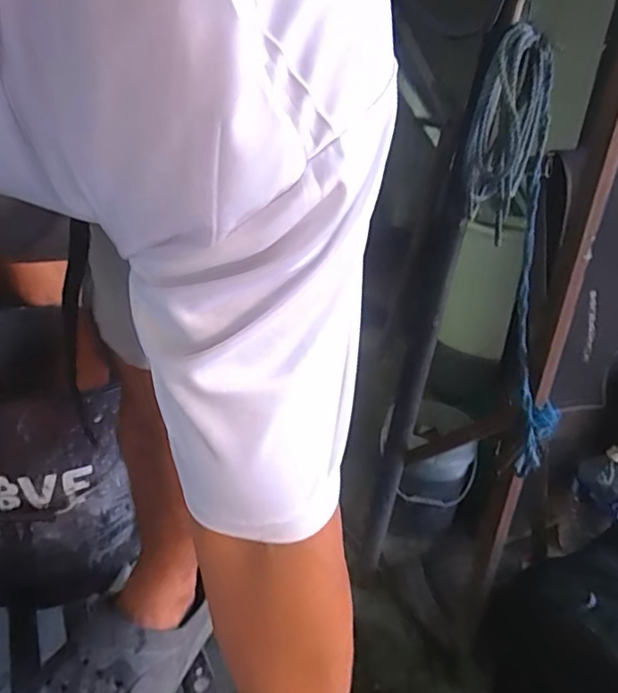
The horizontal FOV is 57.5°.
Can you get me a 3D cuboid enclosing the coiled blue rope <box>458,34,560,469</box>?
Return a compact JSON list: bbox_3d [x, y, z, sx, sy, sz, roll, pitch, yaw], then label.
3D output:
[{"bbox_3d":[0.417,-0.174,1.094,0.102,0.809,0.182,-3,-2,-20],"label":"coiled blue rope"}]

